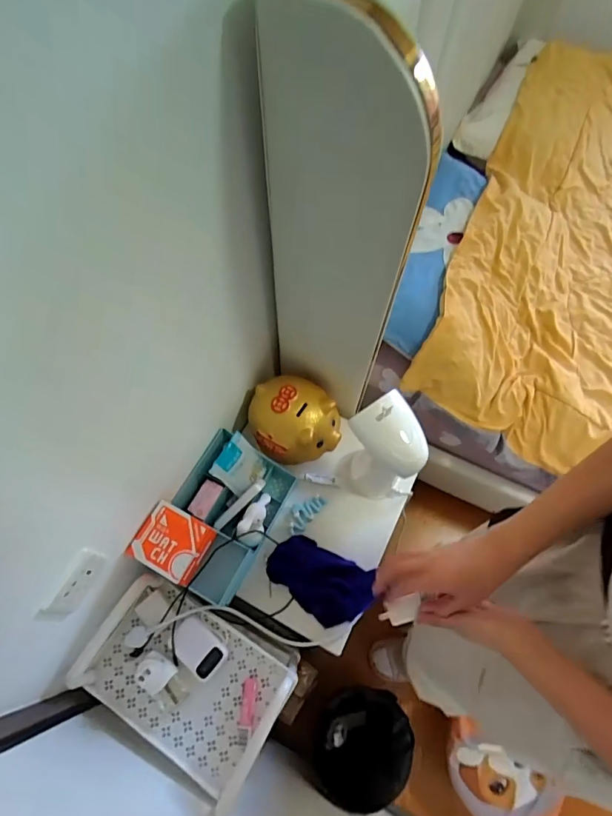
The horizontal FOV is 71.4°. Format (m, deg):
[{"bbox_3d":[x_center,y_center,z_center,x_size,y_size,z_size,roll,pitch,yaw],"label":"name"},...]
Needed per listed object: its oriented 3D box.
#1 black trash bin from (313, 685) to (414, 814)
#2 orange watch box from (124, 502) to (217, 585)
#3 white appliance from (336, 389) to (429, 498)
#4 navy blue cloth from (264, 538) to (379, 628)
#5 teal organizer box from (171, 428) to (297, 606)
[{"bbox_3d":[0.131,0.814,1.052,0.216,0.220,0.239,8,64,3],"label":"black trash bin"},{"bbox_3d":[-0.230,0.235,0.745,0.111,0.067,0.108,26,66,11],"label":"orange watch box"},{"bbox_3d":[0.147,0.102,0.831,0.117,0.277,0.129,-30,68,-14],"label":"white appliance"},{"bbox_3d":[0.027,0.339,0.835,0.212,0.066,0.125,24,66,10],"label":"navy blue cloth"},{"bbox_3d":[-0.160,0.218,0.859,0.185,0.135,0.292,22,66,9],"label":"teal organizer box"}]

